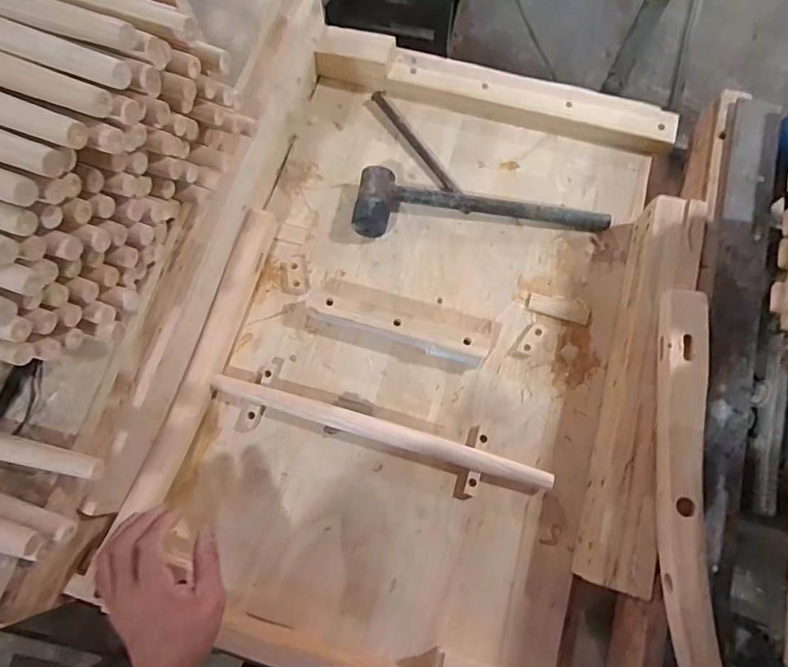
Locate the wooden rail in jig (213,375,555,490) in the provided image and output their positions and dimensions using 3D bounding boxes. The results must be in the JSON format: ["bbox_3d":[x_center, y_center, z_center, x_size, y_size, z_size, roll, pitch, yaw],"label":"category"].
[{"bbox_3d":[-0.016,0.116,0.603,0.402,0.024,0.025,16,75,4],"label":"wooden rail in jig"}]

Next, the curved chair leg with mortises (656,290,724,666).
[{"bbox_3d":[0.289,0.173,0.493,0.047,0.038,0.441,6,75,2],"label":"curved chair leg with mortises"}]

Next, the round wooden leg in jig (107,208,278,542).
[{"bbox_3d":[-0.223,0.023,0.613,0.034,0.039,0.378,16,75,5],"label":"round wooden leg in jig"}]

